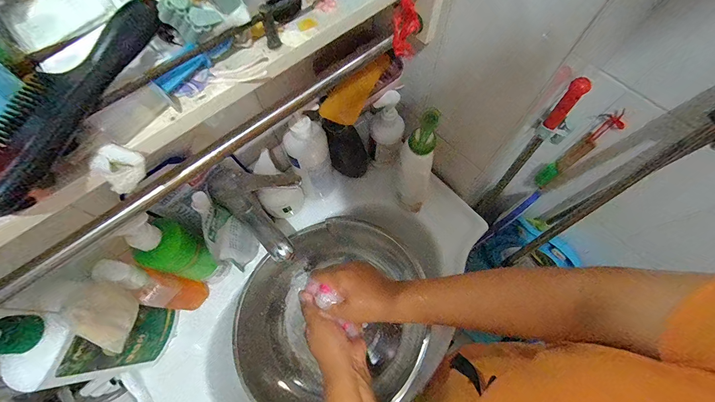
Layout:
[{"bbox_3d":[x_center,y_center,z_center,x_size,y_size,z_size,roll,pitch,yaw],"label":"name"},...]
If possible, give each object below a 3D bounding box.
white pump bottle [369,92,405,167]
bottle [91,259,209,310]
[{"bbox_3d":[0.050,-0.115,0.520,0.055,0.153,0.050,-2,67,0],"label":"white pump bottle"},{"bbox_3d":[-0.279,0.123,0.443,0.046,0.185,0.044,8,68,4],"label":"bottle"}]

